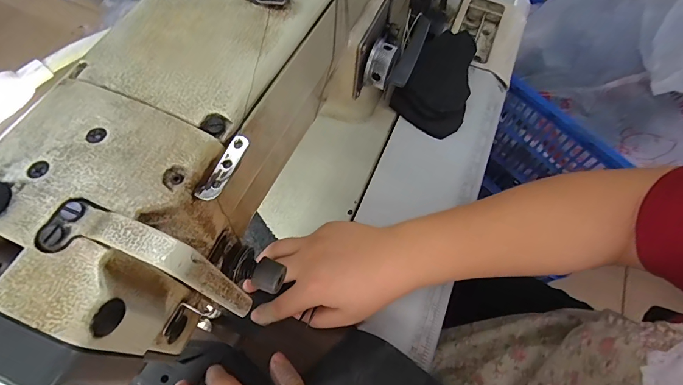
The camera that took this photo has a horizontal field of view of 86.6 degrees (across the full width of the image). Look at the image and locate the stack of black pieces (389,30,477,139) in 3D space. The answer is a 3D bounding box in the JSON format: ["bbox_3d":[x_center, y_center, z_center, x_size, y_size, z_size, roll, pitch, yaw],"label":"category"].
[{"bbox_3d":[0.127,-0.143,0.457,0.086,0.036,0.158,27,66,9],"label":"stack of black pieces"}]

